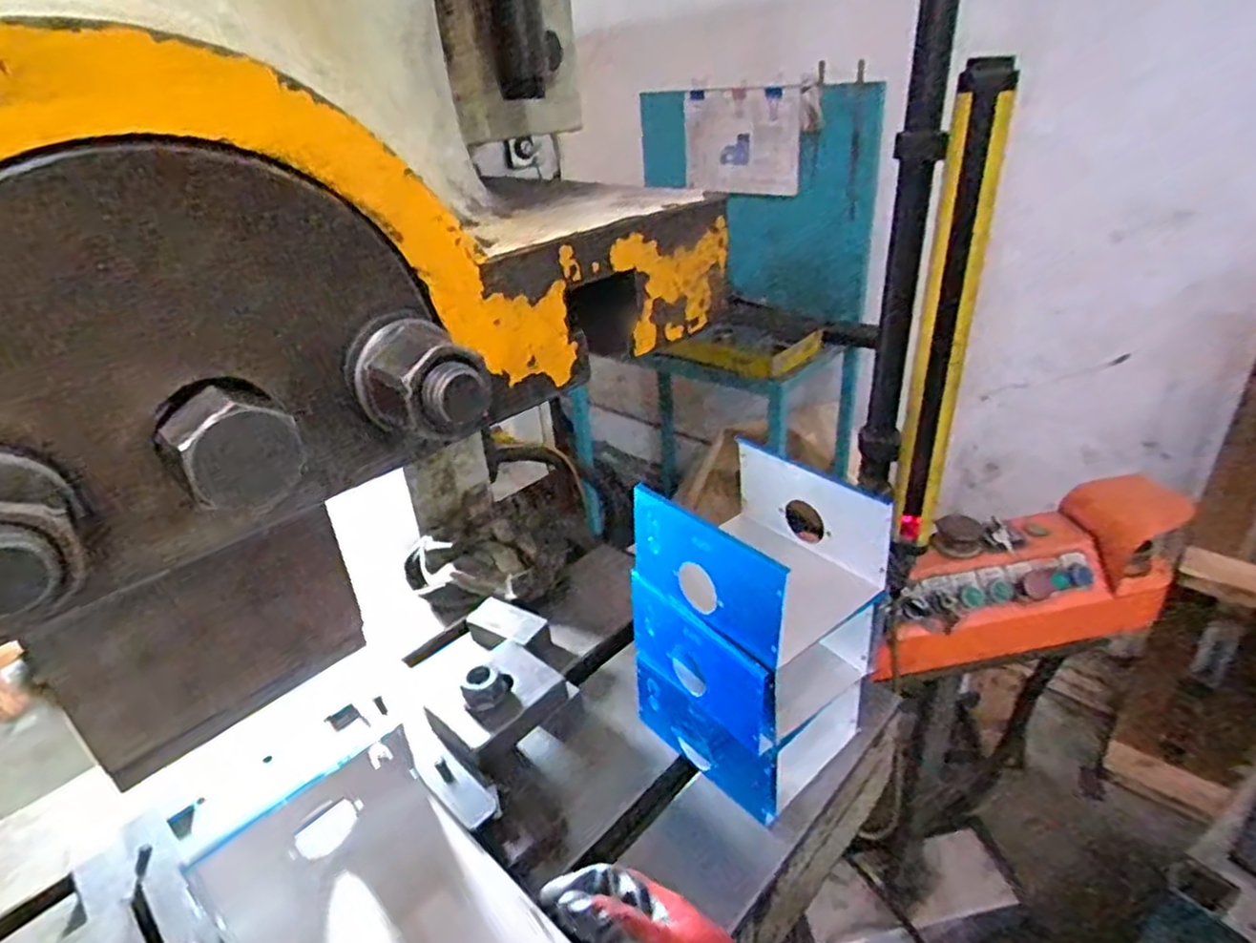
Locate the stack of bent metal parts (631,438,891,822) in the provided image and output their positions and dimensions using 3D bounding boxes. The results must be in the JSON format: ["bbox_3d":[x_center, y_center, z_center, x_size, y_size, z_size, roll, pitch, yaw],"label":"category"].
[{"bbox_3d":[0.101,0.129,0.566,0.137,0.254,0.145,-25,34,-31],"label":"stack of bent metal parts"}]

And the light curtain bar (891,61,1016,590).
[{"bbox_3d":[0.241,-0.086,0.526,0.038,0.382,0.031,8,32,24],"label":"light curtain bar"}]

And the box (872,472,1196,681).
[{"bbox_3d":[0.530,0.136,0.934,0.439,0.187,0.126,-8,29,-3],"label":"box"}]

